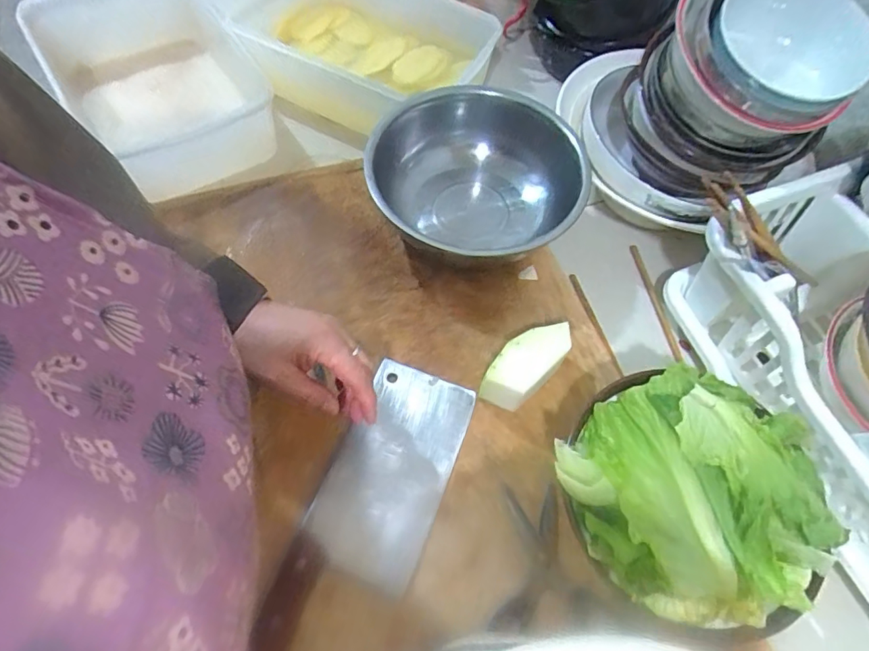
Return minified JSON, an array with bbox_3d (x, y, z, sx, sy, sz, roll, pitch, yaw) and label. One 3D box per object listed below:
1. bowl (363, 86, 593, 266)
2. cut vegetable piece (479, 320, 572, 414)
[{"bbox_3d":[0.046,-0.170,0.605,0.223,0.109,0.208,9,63,1],"label":"bowl"},{"bbox_3d":[0.086,0.040,0.503,0.050,0.059,0.098,41,68,16],"label":"cut vegetable piece"}]

